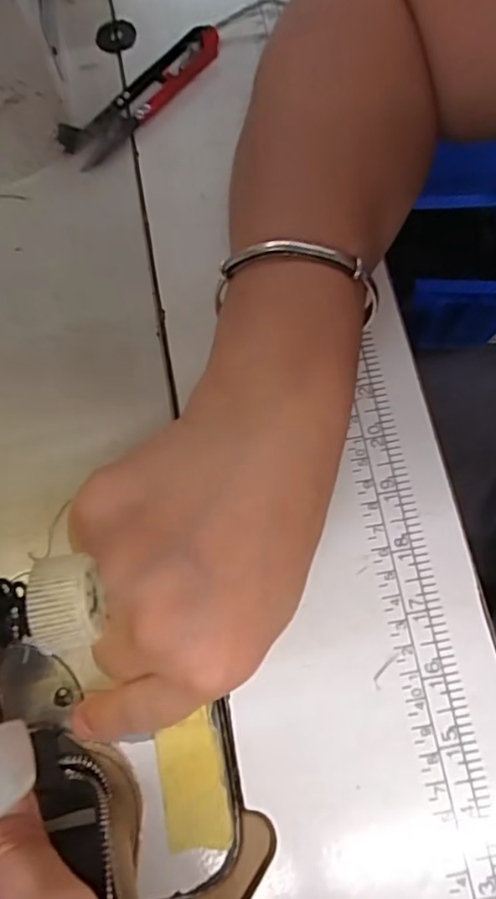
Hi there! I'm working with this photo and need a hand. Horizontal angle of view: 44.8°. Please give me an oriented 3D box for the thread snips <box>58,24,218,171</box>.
[{"bbox_3d":[-0.055,-0.188,0.320,0.021,0.017,0.102,43,76,12],"label":"thread snips"}]

